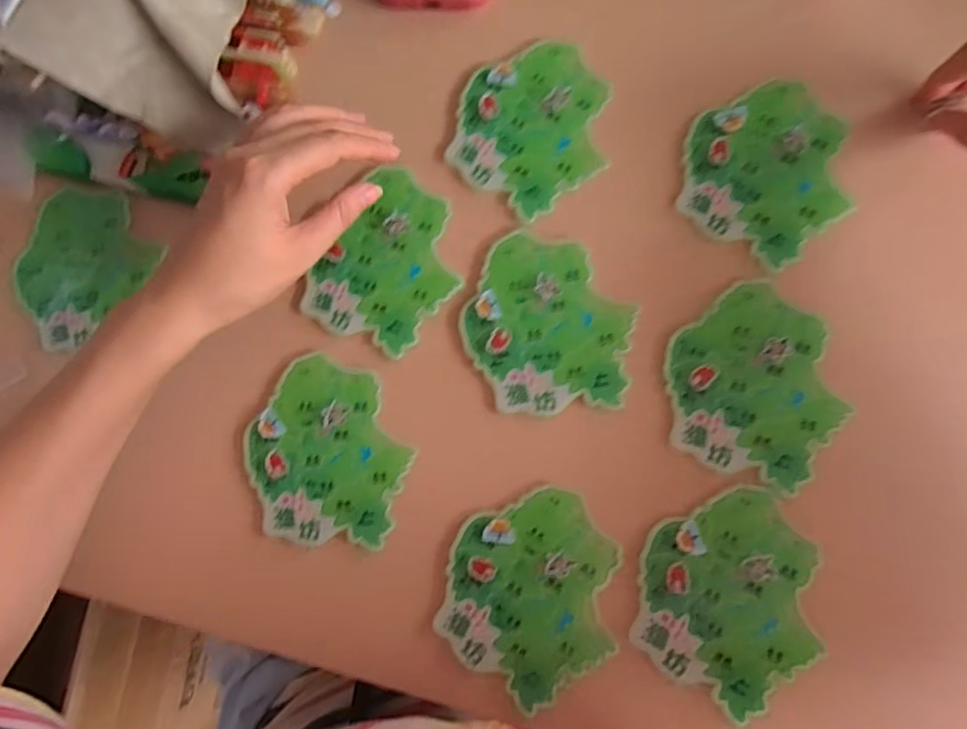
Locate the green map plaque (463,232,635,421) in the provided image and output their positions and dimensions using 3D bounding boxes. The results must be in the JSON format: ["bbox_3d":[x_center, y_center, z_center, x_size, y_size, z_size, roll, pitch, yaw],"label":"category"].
[{"bbox_3d":[0.039,-0.023,0.330,0.096,0.004,0.103,9,84,6],"label":"green map plaque"}]

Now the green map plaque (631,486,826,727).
[{"bbox_3d":[0.133,0.126,0.301,0.102,0.005,0.096,-1,83,5],"label":"green map plaque"}]

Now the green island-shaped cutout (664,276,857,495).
[{"bbox_3d":[0.153,0.011,0.315,0.097,0.004,0.102,-1,83,5],"label":"green island-shaped cutout"}]

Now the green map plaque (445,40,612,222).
[{"bbox_3d":[0.031,-0.148,0.348,0.102,0.004,0.094,-43,81,-1],"label":"green map plaque"}]

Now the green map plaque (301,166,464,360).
[{"bbox_3d":[-0.056,-0.061,0.343,0.079,0.004,0.104,32,87,8],"label":"green map plaque"}]

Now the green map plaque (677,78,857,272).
[{"bbox_3d":[0.168,-0.116,0.331,0.095,0.004,0.098,-1,83,5],"label":"green map plaque"}]

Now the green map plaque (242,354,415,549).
[{"bbox_3d":[-0.092,0.052,0.331,0.094,0.005,0.103,14,84,7],"label":"green map plaque"}]

